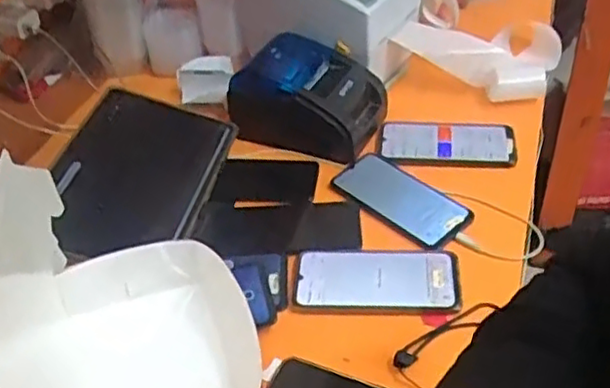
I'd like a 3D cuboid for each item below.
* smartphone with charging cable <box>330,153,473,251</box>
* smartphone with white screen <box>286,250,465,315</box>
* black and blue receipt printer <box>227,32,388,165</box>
[{"bbox_3d":[0.115,0.003,0.795,0.071,0.006,0.167,-36,50,-29],"label":"smartphone with charging cable"},{"bbox_3d":[0.075,0.087,0.704,0.171,0.011,0.084,1,42,7],"label":"smartphone with white screen"},{"bbox_3d":[0.007,-0.135,0.875,0.177,0.104,0.138,13,45,20],"label":"black and blue receipt printer"}]

